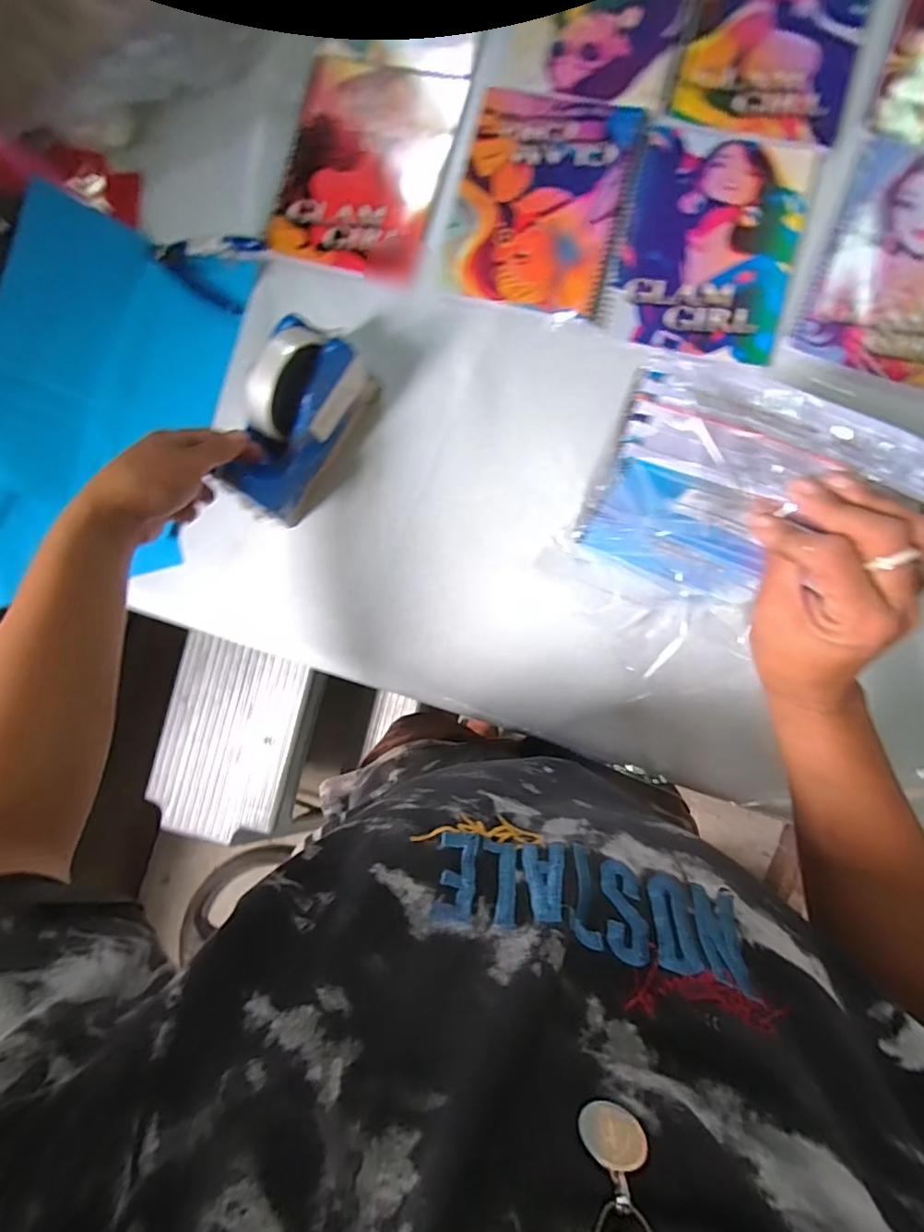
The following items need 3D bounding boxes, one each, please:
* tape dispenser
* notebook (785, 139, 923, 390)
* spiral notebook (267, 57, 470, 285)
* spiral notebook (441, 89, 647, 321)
[{"bbox_3d":[-0.140,-0.158,0.442,0.064,0.102,0.150,27,91,6],"label":"tape dispenser"},{"bbox_3d":[0.382,-0.296,0.445,0.151,0.007,0.197,20,90,6],"label":"notebook"},{"bbox_3d":[-0.091,-0.418,0.496,0.151,0.006,0.193,16,90,6],"label":"spiral notebook"},{"bbox_3d":[0.071,-0.374,0.477,0.150,0.004,0.190,14,90,6],"label":"spiral notebook"}]

